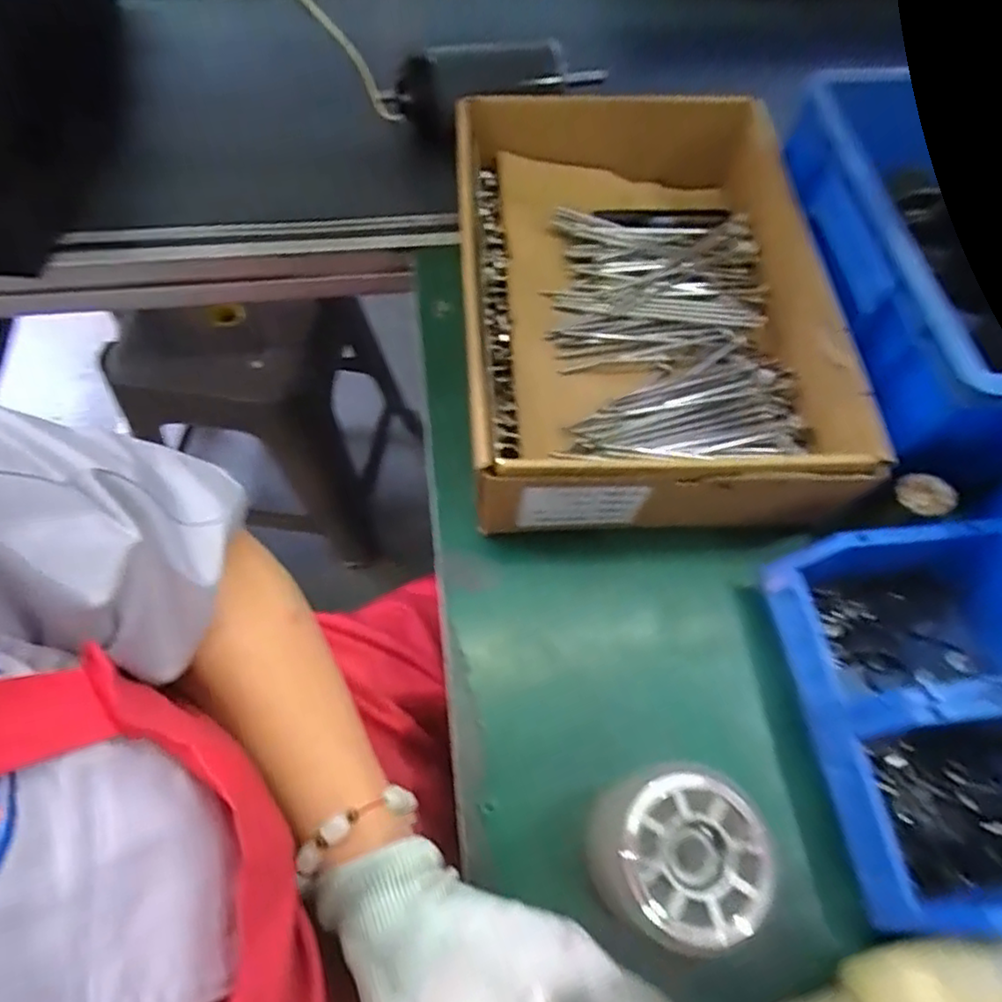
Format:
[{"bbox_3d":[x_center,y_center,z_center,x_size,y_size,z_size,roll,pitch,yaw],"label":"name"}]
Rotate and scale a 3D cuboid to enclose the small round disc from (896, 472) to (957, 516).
[{"bbox_3d":[0.287,-0.005,0.445,0.036,0.004,0.028,23,81,17],"label":"small round disc"}]

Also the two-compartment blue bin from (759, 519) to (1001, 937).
[{"bbox_3d":[0.275,0.129,0.405,0.170,0.074,0.215,-5,64,-6],"label":"two-compartment blue bin"}]

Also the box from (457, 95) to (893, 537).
[{"bbox_3d":[0.106,-0.166,0.525,0.267,0.080,0.377,-1,63,-4],"label":"box"}]

